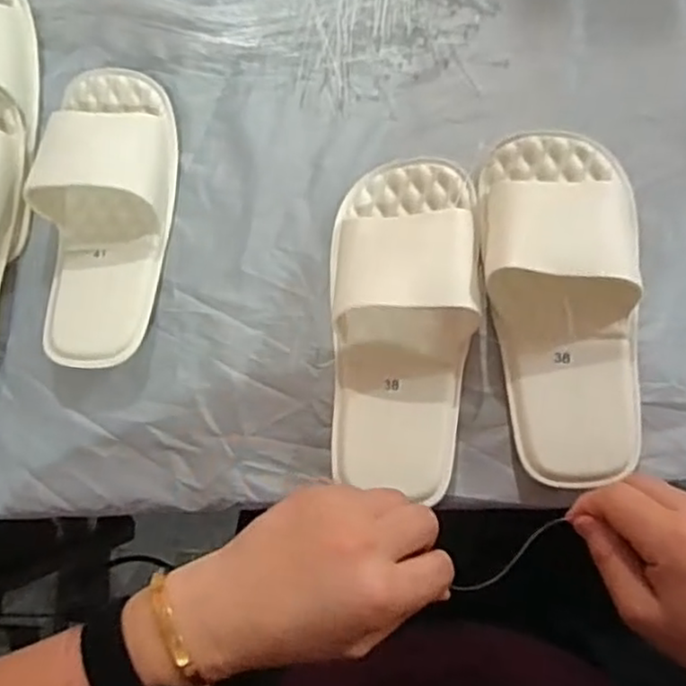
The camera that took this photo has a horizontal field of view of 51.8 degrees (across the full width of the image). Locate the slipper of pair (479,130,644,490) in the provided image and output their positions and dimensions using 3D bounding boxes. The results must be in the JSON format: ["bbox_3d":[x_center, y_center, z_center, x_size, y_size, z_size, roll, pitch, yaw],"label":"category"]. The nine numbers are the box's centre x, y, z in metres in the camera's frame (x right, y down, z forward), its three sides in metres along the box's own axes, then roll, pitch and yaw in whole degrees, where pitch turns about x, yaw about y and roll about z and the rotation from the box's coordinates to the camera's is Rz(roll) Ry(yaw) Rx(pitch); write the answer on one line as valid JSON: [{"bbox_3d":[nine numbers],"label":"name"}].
[{"bbox_3d":[0.143,-0.029,0.456,0.102,0.043,0.236,0,79,9],"label":"slipper of pair"}]

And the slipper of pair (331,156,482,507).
[{"bbox_3d":[0.041,-0.015,0.476,0.099,0.051,0.236,-1,78,9],"label":"slipper of pair"}]

